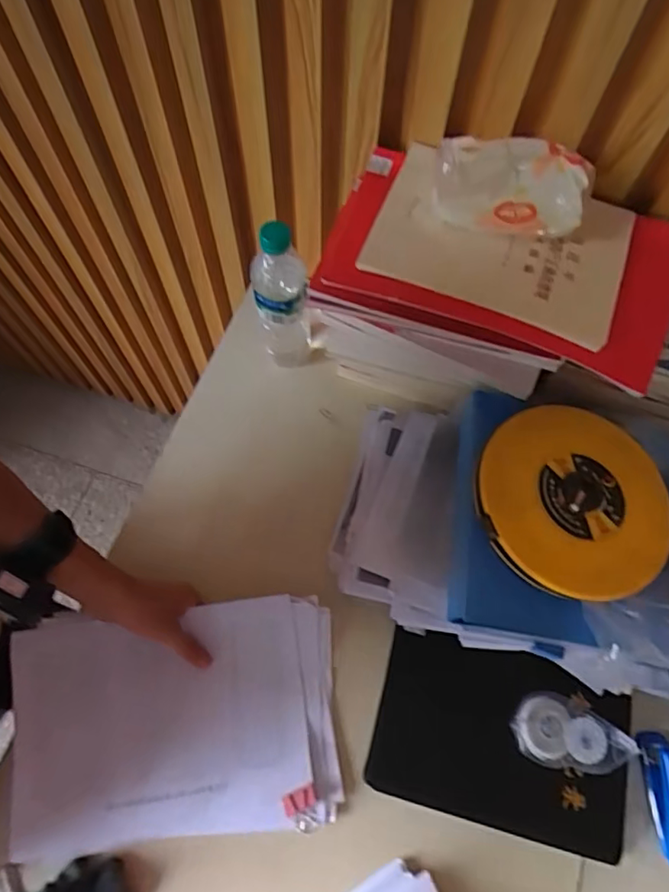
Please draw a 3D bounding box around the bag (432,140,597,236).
[{"bbox_3d":[0.158,-0.236,0.490,0.133,0.072,0.047,14,66,5],"label":"bag"}]

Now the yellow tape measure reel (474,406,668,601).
[{"bbox_3d":[0.227,0.044,0.508,0.178,0.024,0.185,0,66,-1],"label":"yellow tape measure reel"}]

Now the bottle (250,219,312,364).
[{"bbox_3d":[-0.062,-0.167,0.660,0.063,0.234,0.052,-6,66,-4],"label":"bottle"}]

